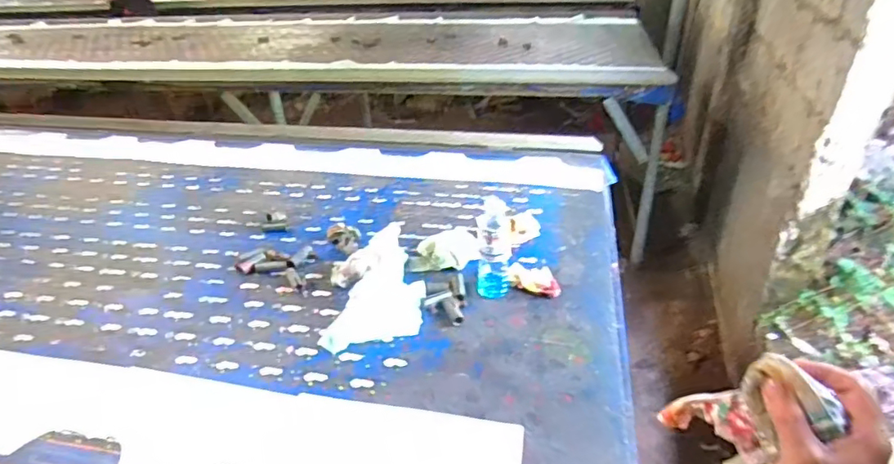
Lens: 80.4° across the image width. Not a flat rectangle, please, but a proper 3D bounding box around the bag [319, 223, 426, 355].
[{"bbox_3d":[-0.133,0.093,0.976,0.170,0.070,0.263,-5,31,-1],"label":"bag"}]

